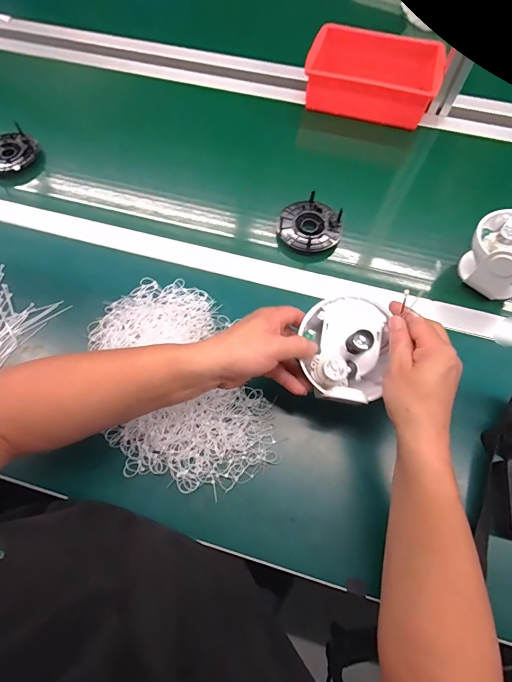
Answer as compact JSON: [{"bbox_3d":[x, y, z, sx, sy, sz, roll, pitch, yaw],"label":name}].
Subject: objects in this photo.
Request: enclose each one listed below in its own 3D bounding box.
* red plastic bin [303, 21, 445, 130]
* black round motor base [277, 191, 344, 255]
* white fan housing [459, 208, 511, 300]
[{"bbox_3d":[0.227,-0.520,0.686,0.242,0.068,0.169,19,68,9],"label":"red plastic bin"},{"bbox_3d":[0.087,-0.186,0.566,0.098,0.026,0.095,0,67,1],"label":"black round motor base"},{"bbox_3d":[0.358,-0.126,0.490,0.112,0.100,0.112,42,74,17],"label":"white fan housing"}]

